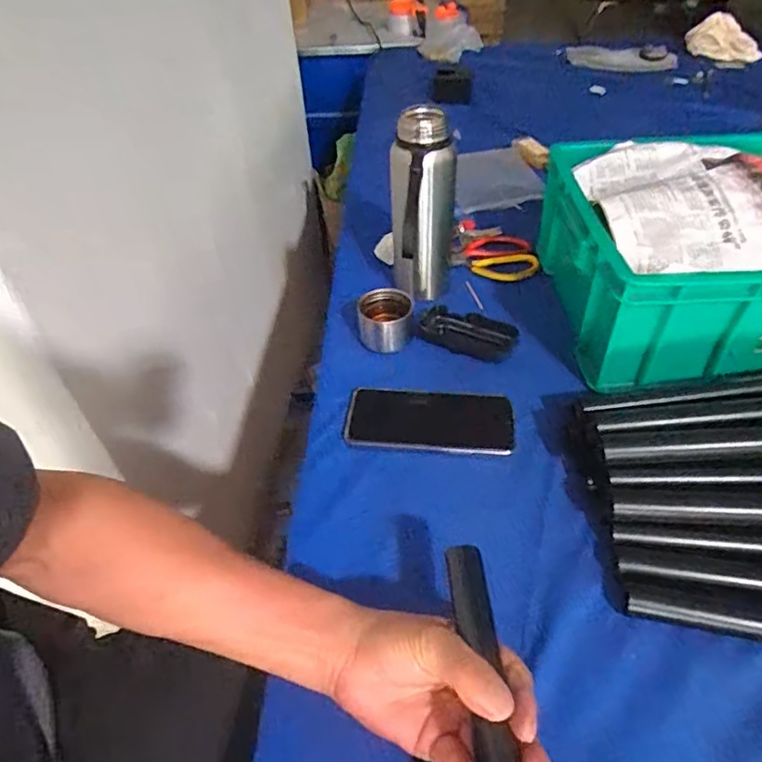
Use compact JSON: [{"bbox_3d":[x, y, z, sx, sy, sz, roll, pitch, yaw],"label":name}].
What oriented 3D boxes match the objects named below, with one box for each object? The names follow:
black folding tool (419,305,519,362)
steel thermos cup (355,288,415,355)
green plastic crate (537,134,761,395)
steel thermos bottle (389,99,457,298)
[{"bbox_3d":[0.103,-0.057,0.651,0.107,0.027,0.050,16,47,19],"label":"black folding tool"},{"bbox_3d":[0.005,-0.070,0.654,0.065,0.045,0.062,-5,44,1],"label":"steel thermos cup"},{"bbox_3d":[0.435,-0.154,0.626,0.452,0.153,0.306,-2,45,4],"label":"green plastic crate"},{"bbox_3d":[0.050,-0.199,0.663,0.072,0.216,0.065,0,45,6],"label":"steel thermos bottle"}]

